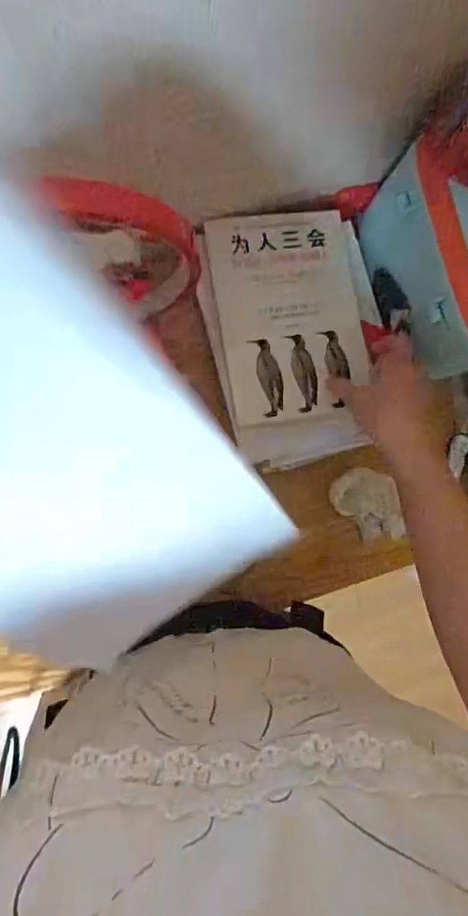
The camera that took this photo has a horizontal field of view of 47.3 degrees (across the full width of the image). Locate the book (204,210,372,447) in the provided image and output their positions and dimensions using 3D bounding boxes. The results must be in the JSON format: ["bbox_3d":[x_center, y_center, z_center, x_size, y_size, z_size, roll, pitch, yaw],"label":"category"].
[{"bbox_3d":[0.056,-0.143,0.541,0.149,0.012,0.211,-7,88,-9],"label":"book"}]

